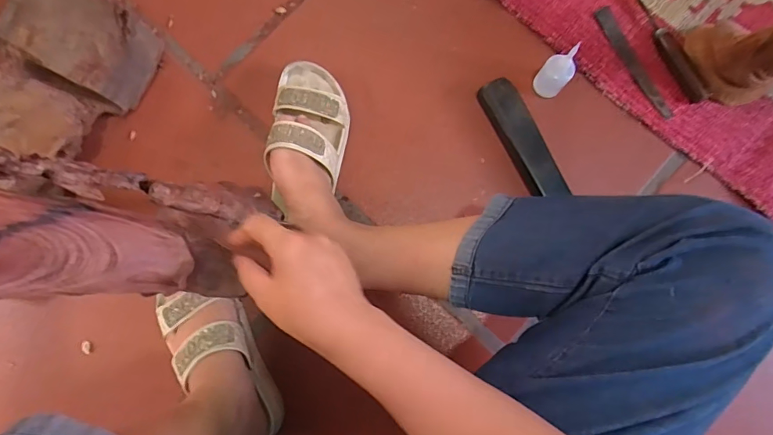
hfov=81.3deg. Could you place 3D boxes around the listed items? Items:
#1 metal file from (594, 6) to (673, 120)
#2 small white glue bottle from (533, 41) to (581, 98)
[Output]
[{"bbox_3d":[0.319,-0.202,0.580,0.022,0.011,0.167,-24,84,-5],"label":"metal file"},{"bbox_3d":[0.208,-0.176,0.545,0.030,0.081,0.035,-12,83,-4],"label":"small white glue bottle"}]

